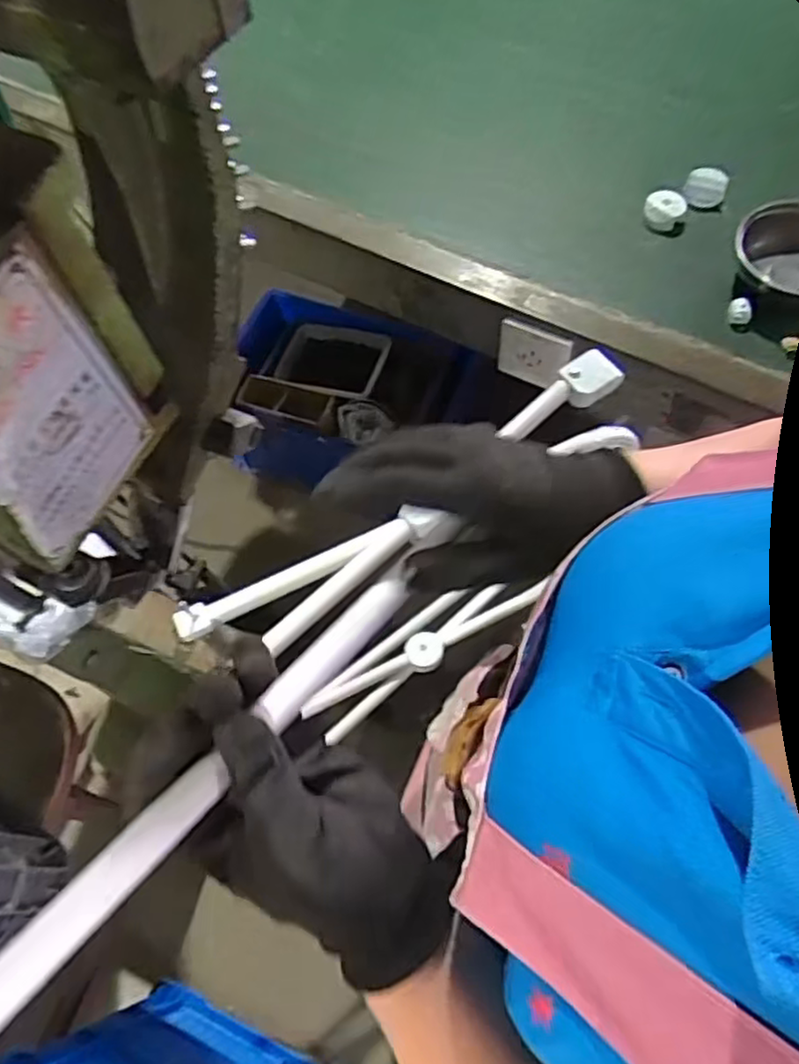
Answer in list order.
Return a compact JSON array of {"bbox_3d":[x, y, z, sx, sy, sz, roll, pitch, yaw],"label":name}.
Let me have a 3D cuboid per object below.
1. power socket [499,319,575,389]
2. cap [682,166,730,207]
[{"bbox_3d":[0.156,-0.207,0.834,0.086,0.081,0.018,28,69,16],"label":"power socket"},{"bbox_3d":[0.361,-0.406,0.836,0.046,0.018,0.053,26,68,15],"label":"cap"}]

